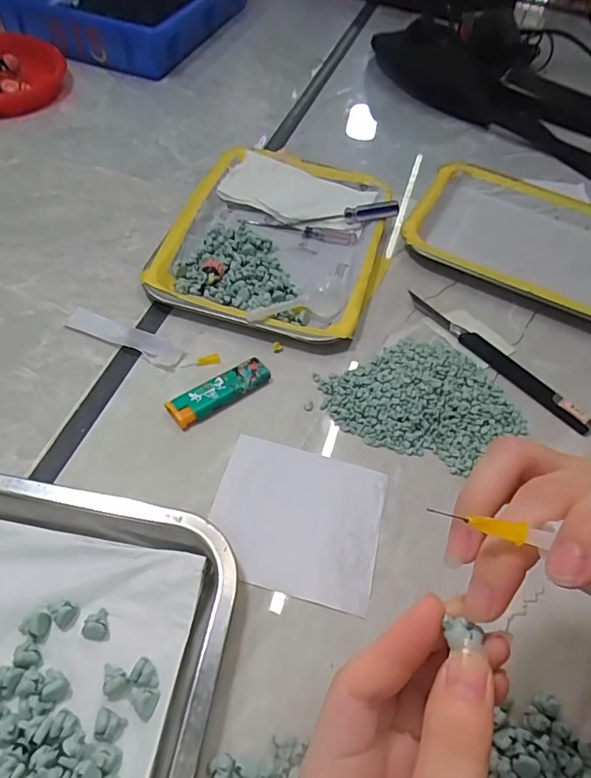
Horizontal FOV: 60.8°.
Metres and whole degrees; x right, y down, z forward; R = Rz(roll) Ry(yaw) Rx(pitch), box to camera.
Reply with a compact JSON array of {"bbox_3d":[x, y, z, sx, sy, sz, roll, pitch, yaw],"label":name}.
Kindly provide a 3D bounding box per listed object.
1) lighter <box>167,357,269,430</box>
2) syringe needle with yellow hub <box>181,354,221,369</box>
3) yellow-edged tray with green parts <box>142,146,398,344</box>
[{"bbox_3d":[-0.056,0.002,0.378,0.079,0.010,0.023,-30,61,-25],"label":"lighter"},{"bbox_3d":[-0.073,-0.022,0.390,0.030,0.004,0.008,-11,55,-14],"label":"syringe needle with yellow hub"},{"bbox_3d":[-0.013,-0.153,0.479,0.189,0.021,0.253,17,53,7],"label":"yellow-edged tray with green parts"}]

